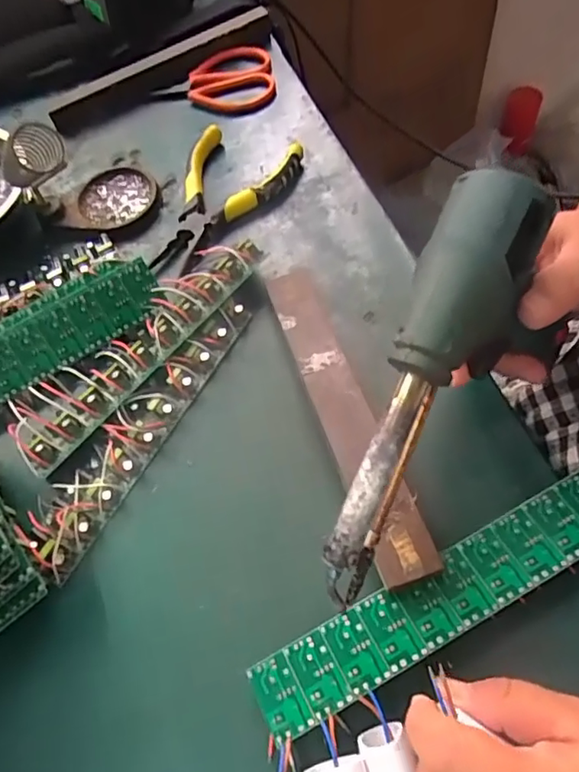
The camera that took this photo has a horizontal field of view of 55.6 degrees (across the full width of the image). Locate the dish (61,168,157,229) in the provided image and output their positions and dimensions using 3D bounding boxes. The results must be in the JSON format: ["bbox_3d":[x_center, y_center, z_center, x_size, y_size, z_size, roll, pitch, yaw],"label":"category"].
[{"bbox_3d":[-0.142,-0.148,0.434,0.070,0.010,0.053,-9,63,1],"label":"dish"}]

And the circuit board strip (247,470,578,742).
[{"bbox_3d":[0.076,0.104,0.272,0.200,0.004,0.035,-28,55,-8],"label":"circuit board strip"}]

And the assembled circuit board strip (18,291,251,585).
[{"bbox_3d":[-0.094,0.019,0.341,0.037,0.026,0.194,26,69,18],"label":"assembled circuit board strip"}]

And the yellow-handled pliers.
[{"bbox_3d":[-0.054,-0.141,0.413,0.081,0.017,0.131,21,67,16],"label":"yellow-handled pliers"}]

